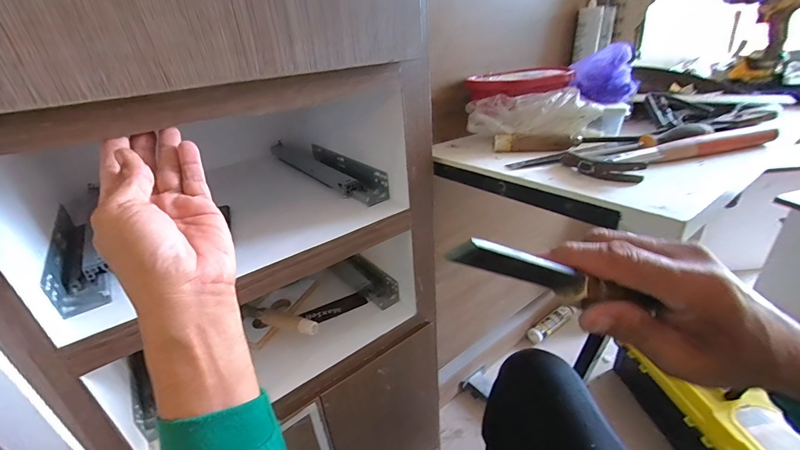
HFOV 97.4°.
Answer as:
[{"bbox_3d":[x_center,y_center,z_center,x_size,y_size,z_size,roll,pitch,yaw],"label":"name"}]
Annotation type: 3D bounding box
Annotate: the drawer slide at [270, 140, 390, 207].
[{"bbox_3d":[-0.161,-0.118,0.704,0.065,0.044,0.390,-24,34,-31],"label":"drawer slide"}]

